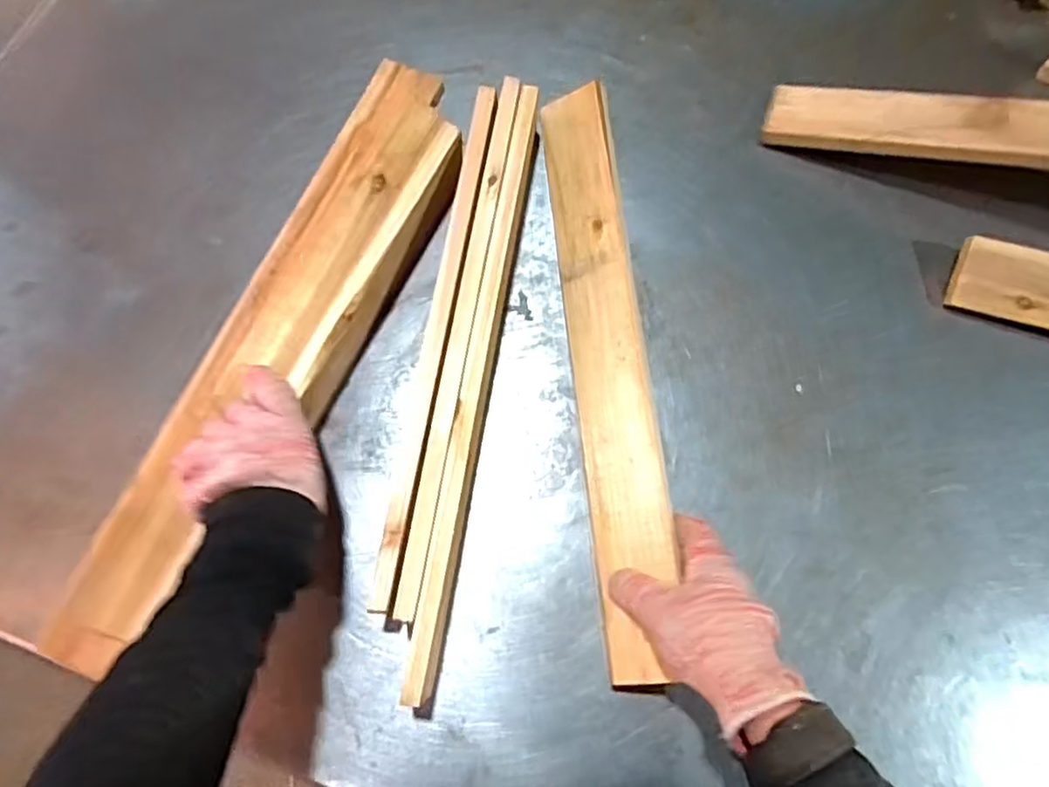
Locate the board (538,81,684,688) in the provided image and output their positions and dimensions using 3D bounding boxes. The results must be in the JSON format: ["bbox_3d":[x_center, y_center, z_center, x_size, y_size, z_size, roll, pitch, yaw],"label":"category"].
[{"bbox_3d":[0.065,-0.031,0.542,0.067,0.021,0.478,-16,70,29],"label":"board"}]

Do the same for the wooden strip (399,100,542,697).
[{"bbox_3d":[-0.035,-0.017,0.533,0.016,0.062,0.478,9,75,3],"label":"wooden strip"}]

